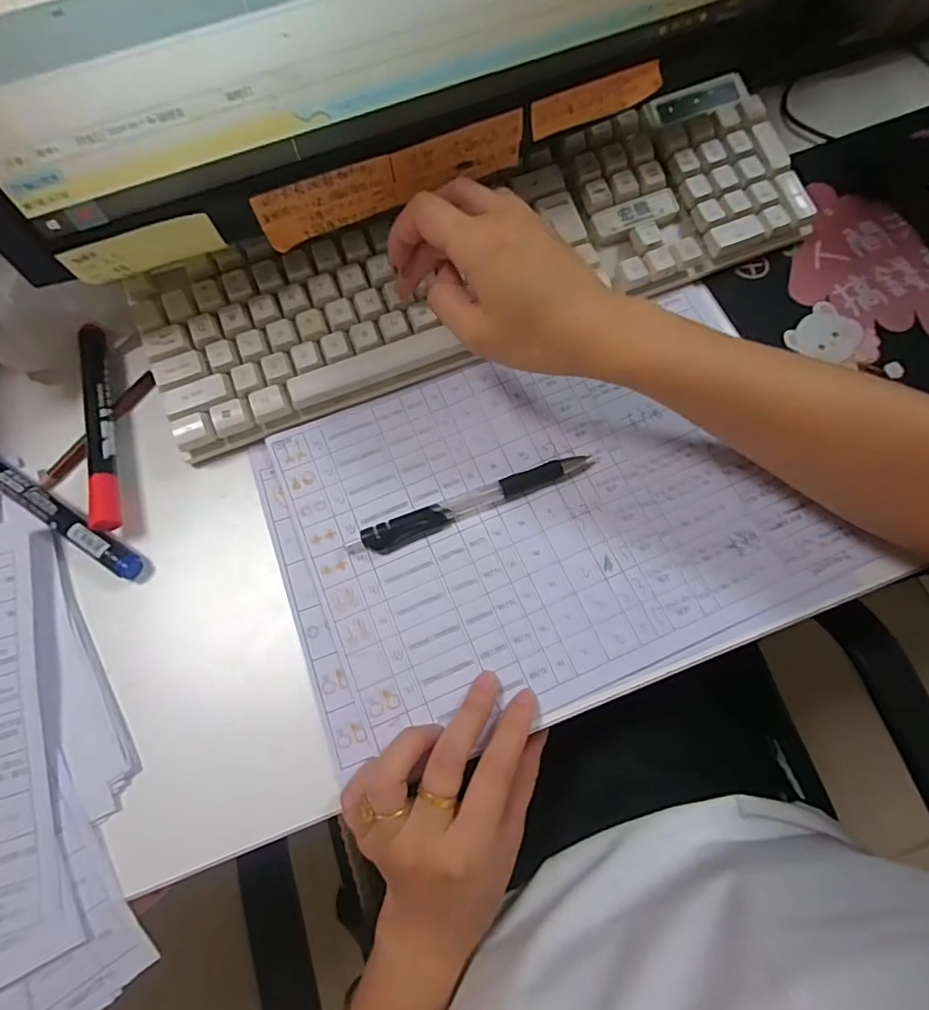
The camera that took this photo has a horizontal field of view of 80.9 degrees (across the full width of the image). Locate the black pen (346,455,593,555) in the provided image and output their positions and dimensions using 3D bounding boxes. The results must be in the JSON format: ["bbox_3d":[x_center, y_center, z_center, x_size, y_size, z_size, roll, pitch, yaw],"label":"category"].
[{"bbox_3d":[0.002,-0.001,0.316,0.144,0.013,0.015,-21,71,-6],"label":"black pen"}]

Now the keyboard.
[{"bbox_3d":[0.008,-0.158,0.349,0.418,0.041,0.112,-22,73,-4],"label":"keyboard"}]

